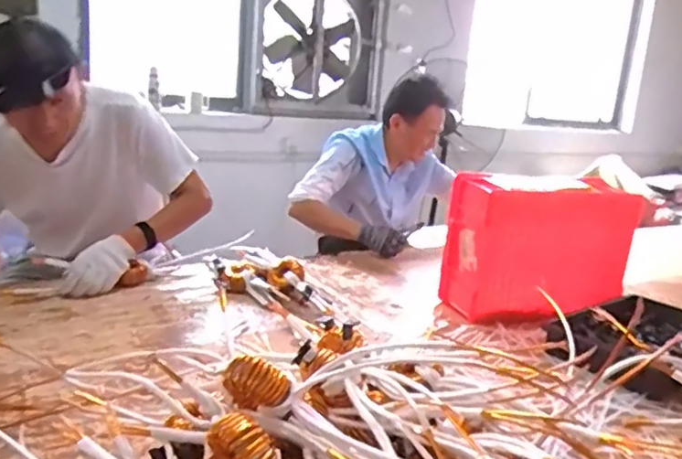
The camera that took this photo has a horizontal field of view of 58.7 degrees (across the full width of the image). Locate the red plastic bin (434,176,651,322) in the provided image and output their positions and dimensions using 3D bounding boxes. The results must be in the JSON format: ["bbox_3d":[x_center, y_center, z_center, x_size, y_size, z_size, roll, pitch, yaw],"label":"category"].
[{"bbox_3d":[0.440,0.040,1.331,0.392,0.276,0.186,0,14,-17],"label":"red plastic bin"}]

